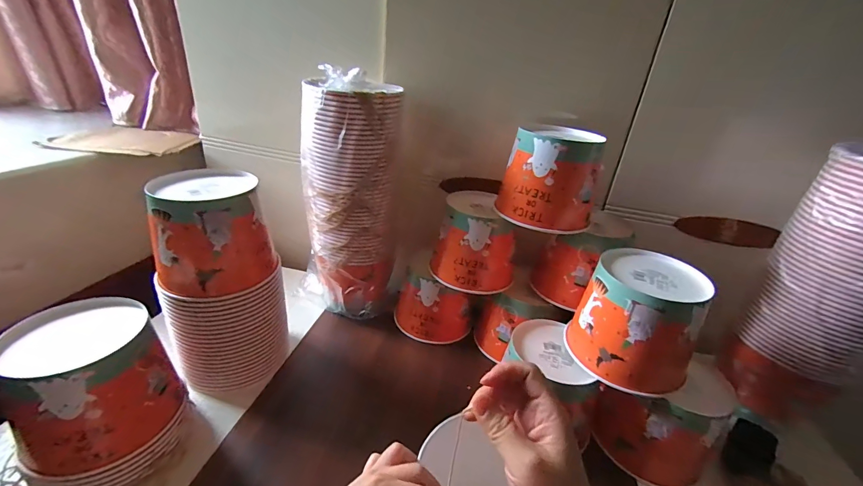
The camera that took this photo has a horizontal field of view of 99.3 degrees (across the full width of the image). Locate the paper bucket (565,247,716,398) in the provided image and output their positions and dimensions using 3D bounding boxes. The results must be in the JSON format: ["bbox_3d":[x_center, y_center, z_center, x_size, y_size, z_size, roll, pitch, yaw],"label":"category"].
[{"bbox_3d":[0.268,0.100,0.485,0.118,0.141,0.136,-6,30,-23],"label":"paper bucket"}]

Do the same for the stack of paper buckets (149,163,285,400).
[{"bbox_3d":[-0.310,0.059,0.548,0.154,0.297,0.132,-11,32,-31],"label":"stack of paper buckets"}]

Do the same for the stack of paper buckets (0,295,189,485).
[{"bbox_3d":[-0.385,0.179,0.429,0.137,0.176,0.142,28,34,36],"label":"stack of paper buckets"}]

